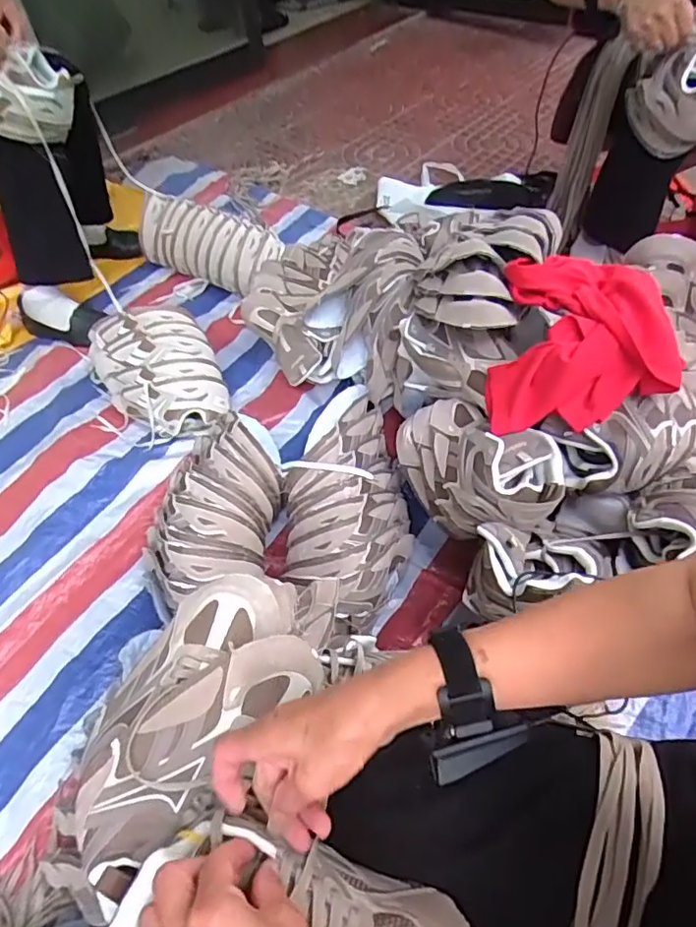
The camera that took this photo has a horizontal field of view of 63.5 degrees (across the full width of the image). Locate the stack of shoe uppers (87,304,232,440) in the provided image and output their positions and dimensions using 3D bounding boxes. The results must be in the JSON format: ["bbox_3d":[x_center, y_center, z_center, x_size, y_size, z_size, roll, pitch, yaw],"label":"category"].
[{"bbox_3d":[-0.369,-0.184,1.086,0.210,0.135,0.322,-26,54,-16],"label":"stack of shoe uppers"}]

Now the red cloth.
[{"bbox_3d":[0.306,-0.160,0.751,0.223,0.123,0.217,2,52,6],"label":"red cloth"}]

